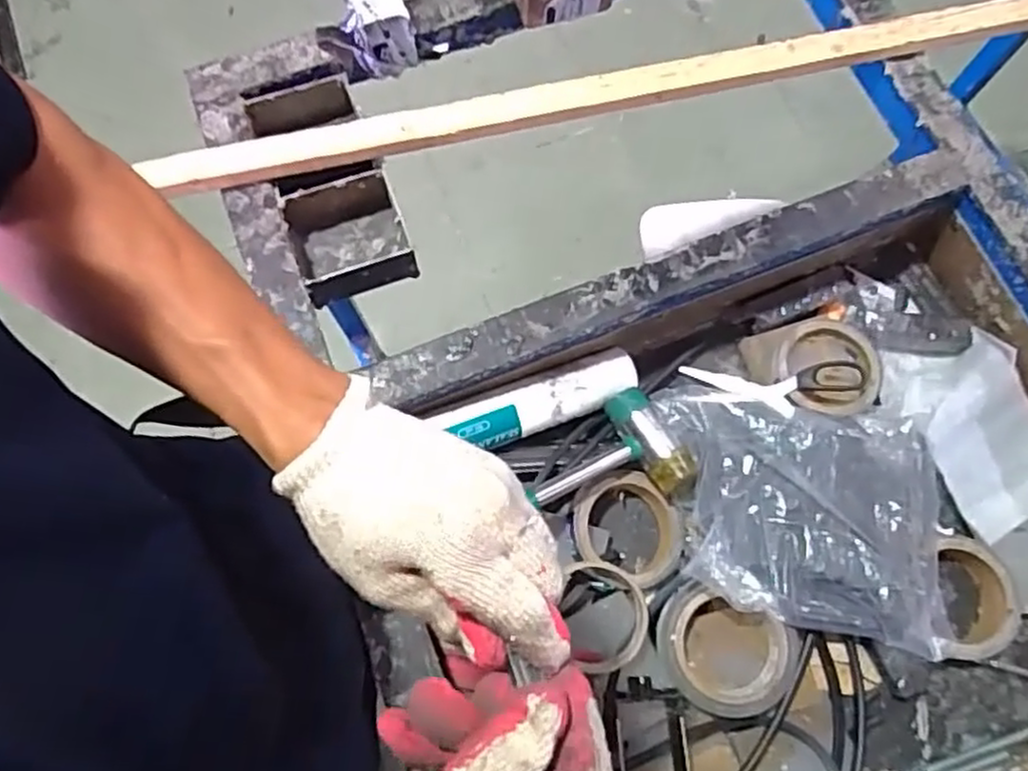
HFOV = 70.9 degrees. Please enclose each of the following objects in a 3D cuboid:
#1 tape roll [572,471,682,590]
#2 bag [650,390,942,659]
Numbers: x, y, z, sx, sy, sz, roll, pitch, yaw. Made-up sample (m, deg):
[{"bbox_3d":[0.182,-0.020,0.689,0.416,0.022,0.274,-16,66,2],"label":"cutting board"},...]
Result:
[{"bbox_3d":[0.100,0.121,0.622,0.096,0.044,0.089,0,72,0],"label":"tape roll"},{"bbox_3d":[0.238,0.103,0.606,0.247,0.045,0.189,10,72,3],"label":"bag"}]

